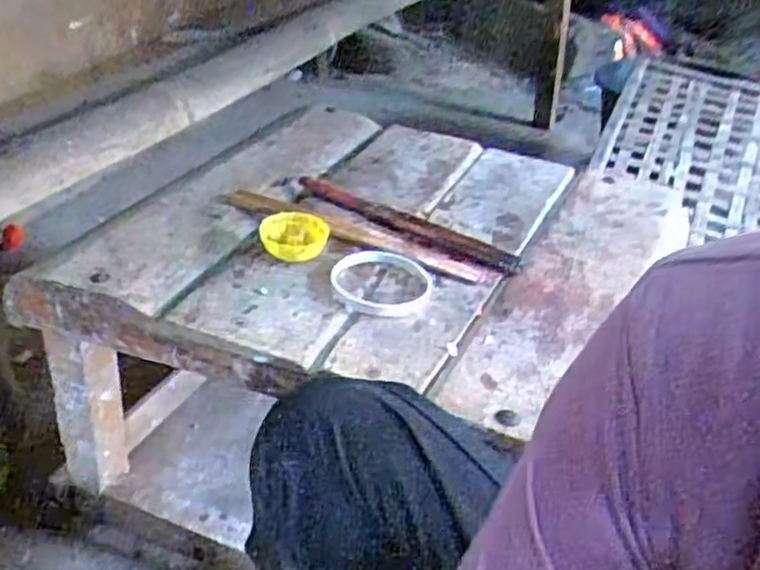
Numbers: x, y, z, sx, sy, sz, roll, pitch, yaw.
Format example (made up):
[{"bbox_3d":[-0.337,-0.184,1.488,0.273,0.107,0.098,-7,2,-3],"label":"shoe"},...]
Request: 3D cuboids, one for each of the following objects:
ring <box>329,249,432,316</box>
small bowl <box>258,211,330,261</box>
[{"bbox_3d":[0.001,-0.003,0.687,0.089,0.006,0.096,3,37,-2],"label":"ring"},{"bbox_3d":[-0.080,-0.045,0.719,0.062,0.027,0.048,-4,37,-10],"label":"small bowl"}]

